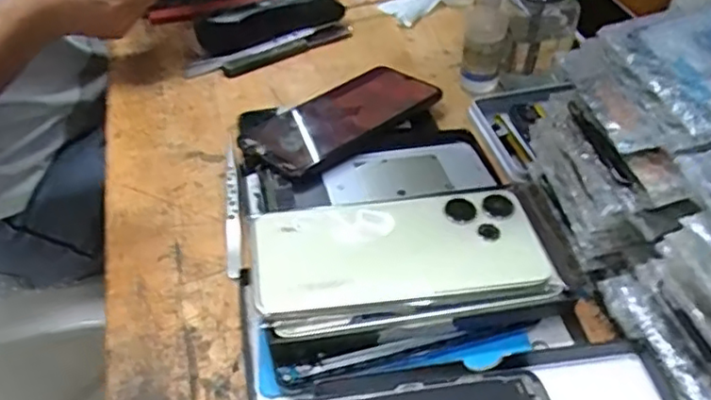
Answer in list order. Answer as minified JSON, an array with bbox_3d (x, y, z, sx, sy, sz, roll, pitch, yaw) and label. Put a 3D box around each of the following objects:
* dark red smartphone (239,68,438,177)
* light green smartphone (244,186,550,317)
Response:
[{"bbox_3d":[-0.011,-0.069,0.518,0.161,0.010,0.075,-31,54,-29],"label":"dark red smartphone"},{"bbox_3d":[0.024,0.028,0.381,0.166,0.007,0.073,-5,49,-8],"label":"light green smartphone"}]

